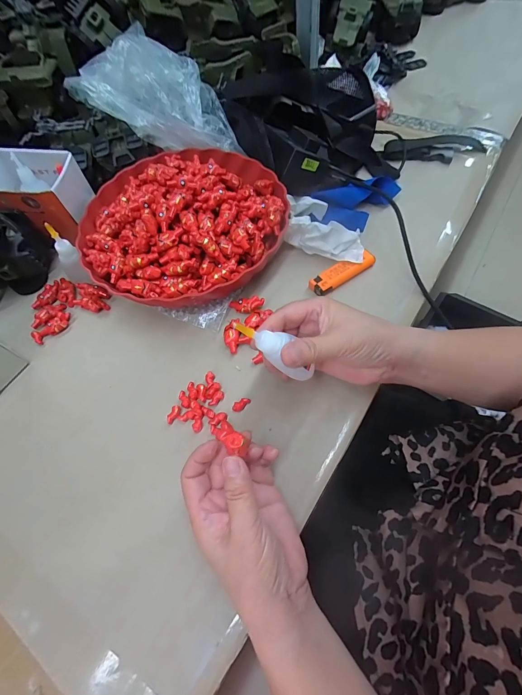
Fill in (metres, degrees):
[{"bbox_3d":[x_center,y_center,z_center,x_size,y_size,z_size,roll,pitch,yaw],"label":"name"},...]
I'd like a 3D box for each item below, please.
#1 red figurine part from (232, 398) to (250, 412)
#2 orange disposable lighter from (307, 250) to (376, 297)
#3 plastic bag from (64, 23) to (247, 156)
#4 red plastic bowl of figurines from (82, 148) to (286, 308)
[{"bbox_3d":[-0.020,0.055,0.317,0.018,0.004,0.010,-39,68,-16],"label":"red figurine part"},{"bbox_3d":[0.094,-0.088,0.376,0.081,0.013,0.024,-32,66,-13],"label":"orange disposable lighter"},{"bbox_3d":[-0.150,-0.337,0.420,0.244,0.090,0.101,8,62,11],"label":"plastic bag"},{"bbox_3d":[-0.094,-0.159,0.390,0.230,0.082,0.242,-1,63,2],"label":"red plastic bowl of figurines"}]

